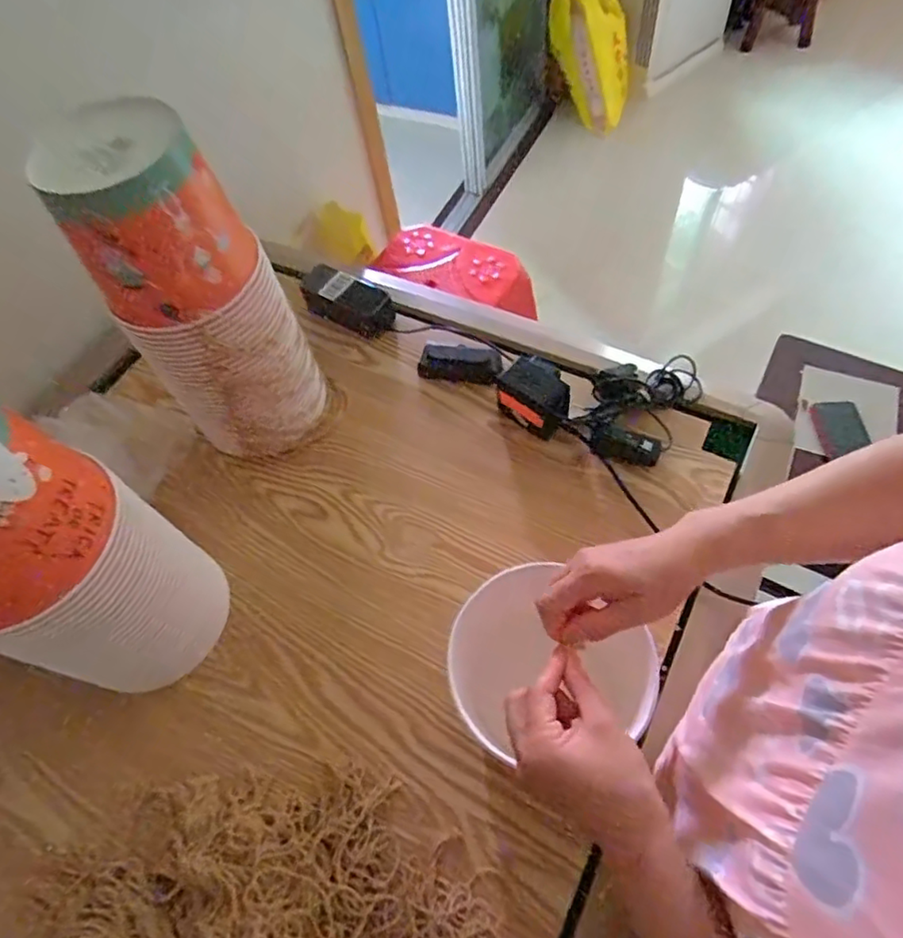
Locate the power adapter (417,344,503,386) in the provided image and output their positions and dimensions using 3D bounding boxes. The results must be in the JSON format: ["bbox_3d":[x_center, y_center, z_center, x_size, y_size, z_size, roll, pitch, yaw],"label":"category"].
[{"bbox_3d":[0.011,-0.136,0.788,0.106,0.027,0.041,9,61,9],"label":"power adapter"}]

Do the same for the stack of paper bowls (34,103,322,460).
[{"bbox_3d":[-0.252,-0.168,0.635,0.161,0.356,0.148,-26,61,-10],"label":"stack of paper bowls"}]

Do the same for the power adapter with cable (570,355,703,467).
[{"bbox_3d":[0.227,-0.085,0.727,0.112,0.040,0.183,30,67,20],"label":"power adapter with cable"}]

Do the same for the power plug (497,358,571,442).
[{"bbox_3d":[0.096,-0.086,0.717,0.084,0.085,0.046,20,24,7],"label":"power plug"}]

